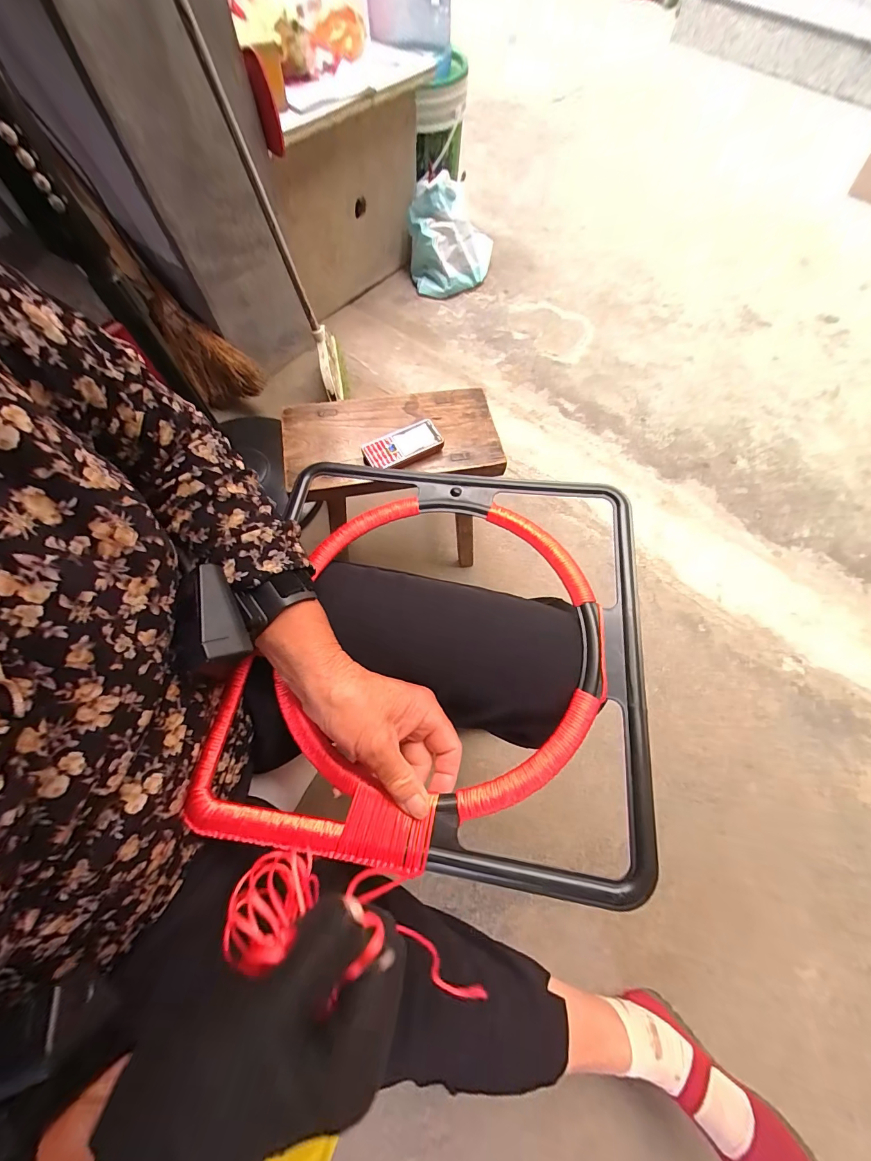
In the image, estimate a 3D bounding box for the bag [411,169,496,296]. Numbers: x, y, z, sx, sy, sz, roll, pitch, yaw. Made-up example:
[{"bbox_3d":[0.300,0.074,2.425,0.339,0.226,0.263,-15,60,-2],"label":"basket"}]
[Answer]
[{"bbox_3d":[0.063,-1.233,1.401,0.307,0.277,0.175,1,69,-3],"label":"bag"}]

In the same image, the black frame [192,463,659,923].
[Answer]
[{"bbox_3d":[0.002,0.043,0.315,0.316,0.038,0.327,8,67,1],"label":"black frame"}]

